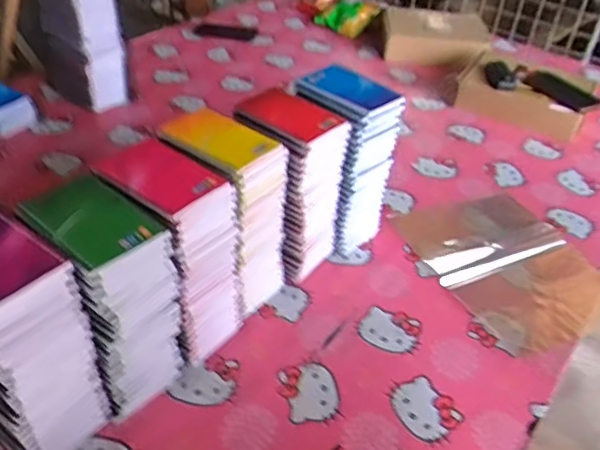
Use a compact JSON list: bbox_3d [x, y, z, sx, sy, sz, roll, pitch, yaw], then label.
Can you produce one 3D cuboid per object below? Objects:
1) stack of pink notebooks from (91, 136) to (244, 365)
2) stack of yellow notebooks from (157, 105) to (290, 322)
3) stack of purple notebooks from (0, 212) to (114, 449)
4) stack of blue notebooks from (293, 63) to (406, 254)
[{"bbox_3d":[-0.152,0.037,0.693,0.133,0.248,0.101,28,44,26],"label":"stack of pink notebooks"},{"bbox_3d":[-0.094,-0.011,0.749,0.124,0.255,0.107,27,43,25],"label":"stack of yellow notebooks"},{"bbox_3d":[-0.280,0.122,0.568,0.131,0.255,0.096,25,43,23],"label":"stack of purple notebooks"},{"bbox_3d":[0.064,-0.092,0.877,0.105,0.257,0.124,-24,47,-31],"label":"stack of blue notebooks"}]

